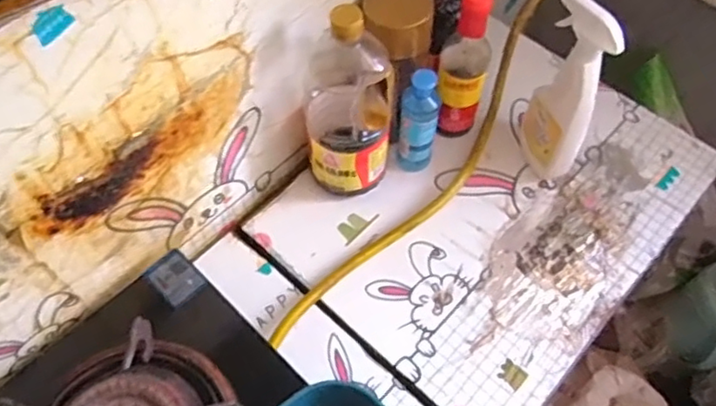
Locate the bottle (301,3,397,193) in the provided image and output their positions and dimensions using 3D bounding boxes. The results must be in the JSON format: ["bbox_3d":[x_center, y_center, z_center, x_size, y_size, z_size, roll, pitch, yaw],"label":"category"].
[{"bbox_3d":[-0.008,-0.112,0.737,0.103,0.287,0.083,5,59,2],"label":"bottle"}]

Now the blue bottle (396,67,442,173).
[{"bbox_3d":[0.079,-0.101,0.800,0.051,0.164,0.042,9,59,4],"label":"blue bottle"}]

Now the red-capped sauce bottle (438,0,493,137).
[{"bbox_3d":[0.136,-0.170,0.792,0.061,0.241,0.068,13,59,7],"label":"red-capped sauce bottle"}]

